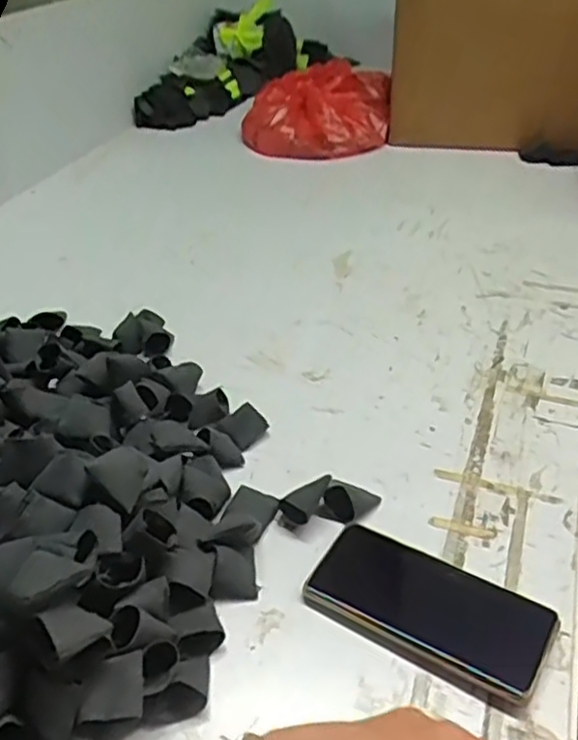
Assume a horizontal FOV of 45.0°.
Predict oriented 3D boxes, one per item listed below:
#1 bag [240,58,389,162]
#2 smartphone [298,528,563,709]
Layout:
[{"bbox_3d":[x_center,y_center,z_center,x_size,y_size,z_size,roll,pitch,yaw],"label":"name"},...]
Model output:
[{"bbox_3d":[0.051,-0.478,1.259,0.254,0.095,0.318,3,36,7],"label":"bag"},{"bbox_3d":[0.095,0.162,0.483,0.161,0.011,0.075,19,41,26],"label":"smartphone"}]

